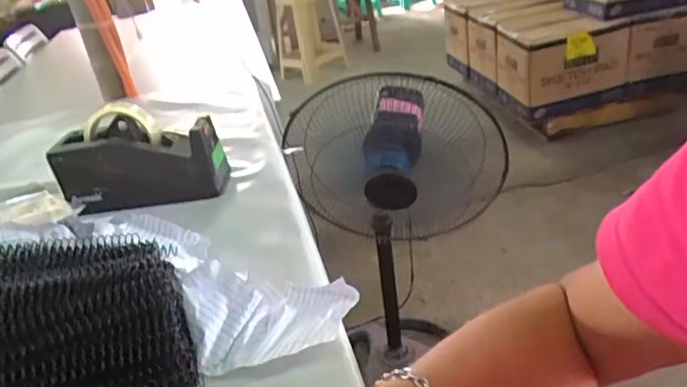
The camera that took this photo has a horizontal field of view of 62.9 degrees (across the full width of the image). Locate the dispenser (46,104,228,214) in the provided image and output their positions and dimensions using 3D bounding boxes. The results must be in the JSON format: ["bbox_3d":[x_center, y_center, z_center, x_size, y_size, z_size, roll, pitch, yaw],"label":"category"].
[{"bbox_3d":[-0.258,-0.046,0.714,0.198,0.114,0.070,-8,28,-1],"label":"dispenser"}]

